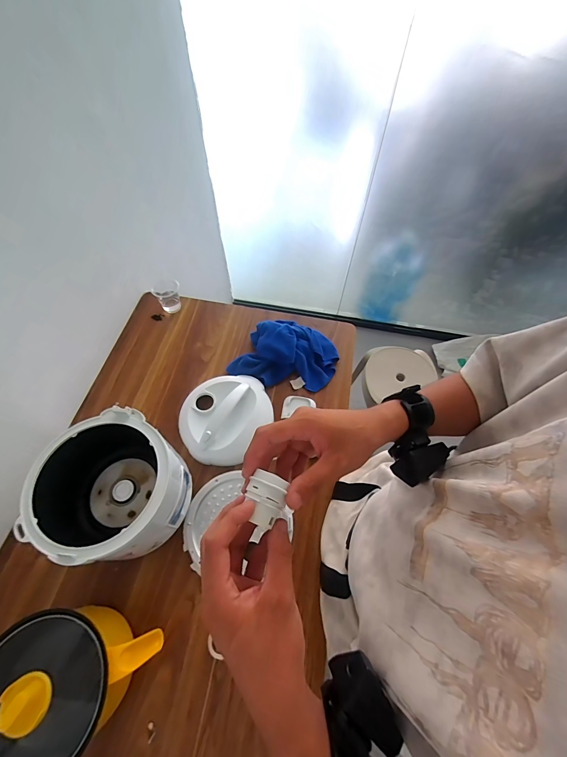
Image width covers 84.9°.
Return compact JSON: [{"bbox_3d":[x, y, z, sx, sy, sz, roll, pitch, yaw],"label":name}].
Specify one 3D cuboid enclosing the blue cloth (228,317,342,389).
[{"bbox_3d":[0.011,-0.060,0.752,0.231,0.060,0.171,17,62,8],"label":"blue cloth"}]

